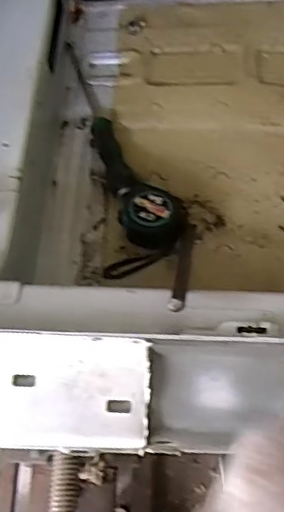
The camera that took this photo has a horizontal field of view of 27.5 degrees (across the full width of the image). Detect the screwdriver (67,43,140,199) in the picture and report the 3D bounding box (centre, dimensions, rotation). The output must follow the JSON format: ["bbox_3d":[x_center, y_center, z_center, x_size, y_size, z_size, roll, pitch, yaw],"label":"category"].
[{"bbox_3d":[-0.061,-0.179,0.729,0.028,0.028,0.242,-19,64,-8],"label":"screwdriver"}]

